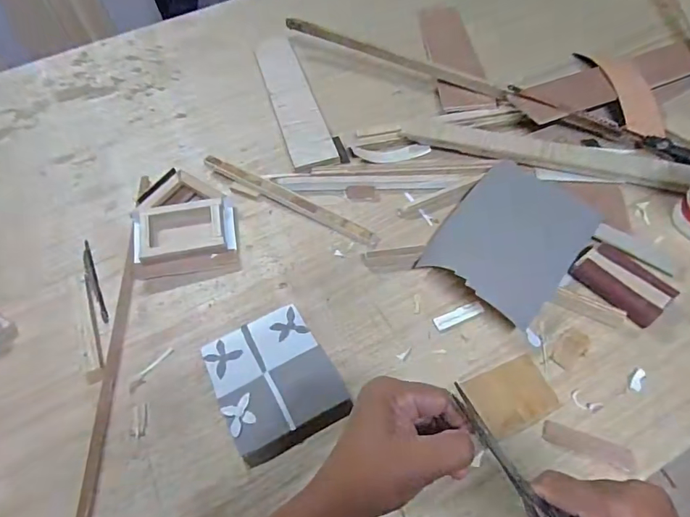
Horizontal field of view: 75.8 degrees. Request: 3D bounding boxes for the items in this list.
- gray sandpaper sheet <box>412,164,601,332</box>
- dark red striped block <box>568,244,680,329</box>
[{"bbox_3d":[0.225,-0.035,0.596,0.167,0.016,0.220,34,65,25],"label":"gray sandpaper sheet"},{"bbox_3d":[0.333,0.027,0.536,0.063,0.026,0.107,-31,58,-16],"label":"dark red striped block"}]

